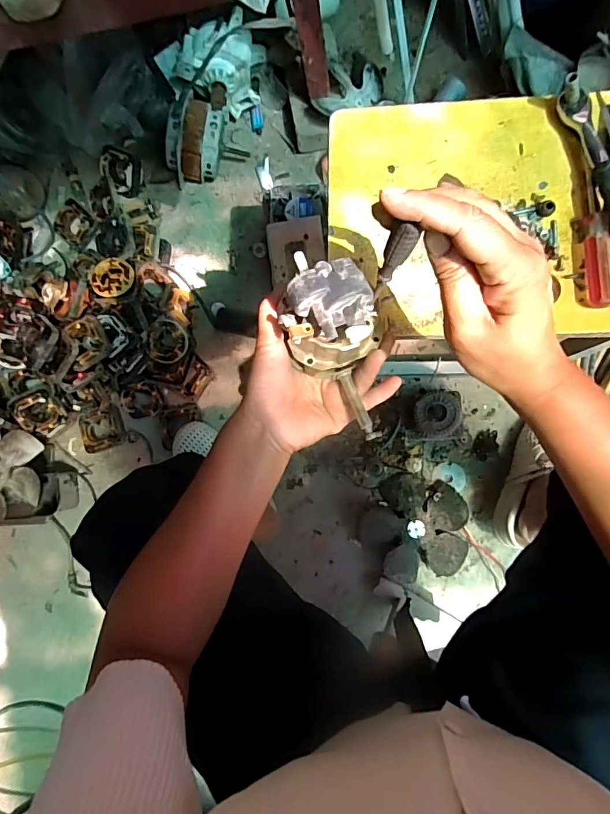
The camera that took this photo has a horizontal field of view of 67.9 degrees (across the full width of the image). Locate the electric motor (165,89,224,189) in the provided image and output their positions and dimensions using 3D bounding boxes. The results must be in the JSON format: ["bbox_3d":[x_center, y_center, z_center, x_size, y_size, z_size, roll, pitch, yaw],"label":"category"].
[{"bbox_3d":[-0.204,-0.507,0.892,0.091,0.138,0.126,28,88,9],"label":"electric motor"}]

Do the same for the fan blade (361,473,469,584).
[{"bbox_3d":[0.205,0.223,0.822,0.180,0.032,0.183,-1,84,6],"label":"fan blade"}]

